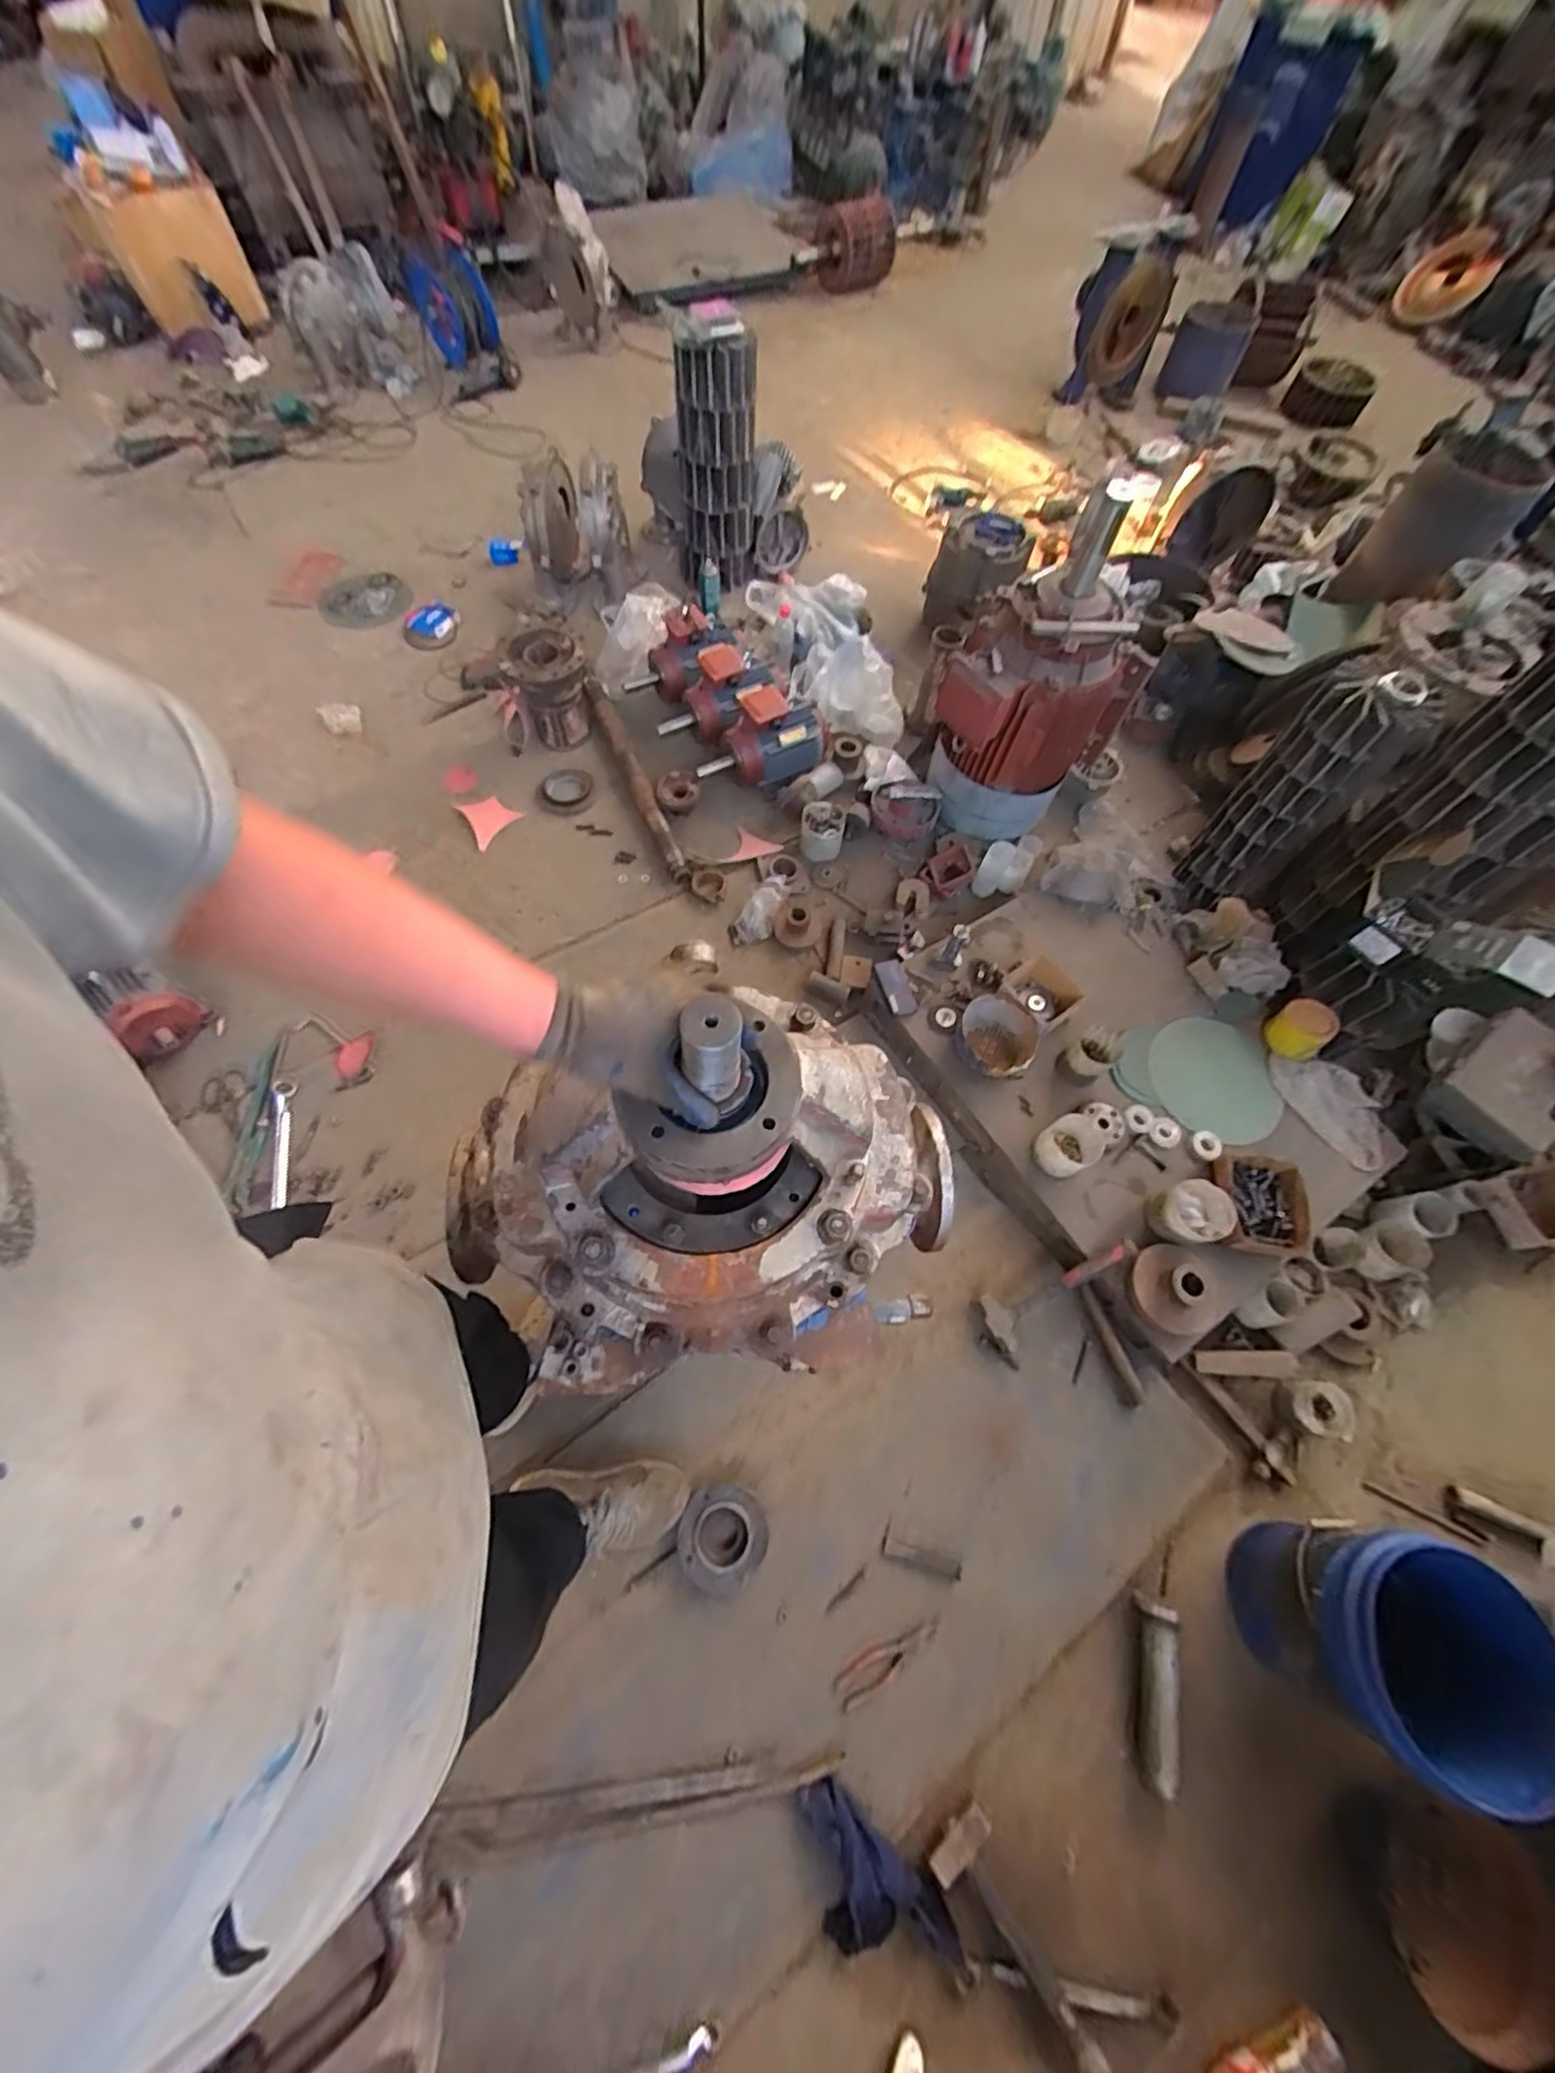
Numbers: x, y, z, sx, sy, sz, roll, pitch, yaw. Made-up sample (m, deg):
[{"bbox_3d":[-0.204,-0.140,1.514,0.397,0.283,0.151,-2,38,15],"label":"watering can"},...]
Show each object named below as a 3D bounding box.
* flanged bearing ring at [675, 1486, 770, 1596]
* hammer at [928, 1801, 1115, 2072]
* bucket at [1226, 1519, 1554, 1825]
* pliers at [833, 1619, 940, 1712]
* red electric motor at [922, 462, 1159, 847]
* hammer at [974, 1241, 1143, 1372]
[{"bbox_3d":[-0.093,0.847,1.154,0.148,0.052,0.145,1,64,-2],"label":"flanged bearing ring"},{"bbox_3d":[0.351,1.292,0.968,0.099,0.037,0.308,-35,71,-17],"label":"hammer"},{"bbox_3d":[0.905,0.901,1.030,0.252,0.290,0.274,1,64,-2],"label":"bucket"},{"bbox_3d":[0.178,1.002,1.104,0.187,0.008,0.054,-27,68,-13],"label":"pliers"},{"bbox_3d":[0.607,-0.825,1.624,0.371,0.613,0.392,40,69,15],"label":"red electric motor"},{"bbox_3d":[0.553,0.518,1.329,0.339,0.099,0.140,-20,67,-12],"label":"hammer"}]

